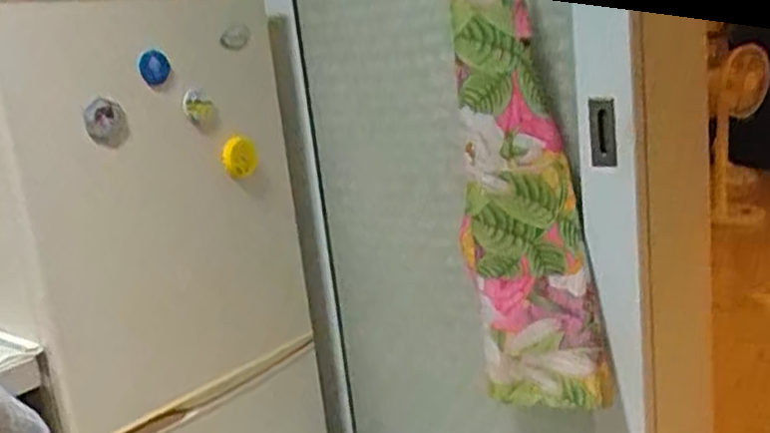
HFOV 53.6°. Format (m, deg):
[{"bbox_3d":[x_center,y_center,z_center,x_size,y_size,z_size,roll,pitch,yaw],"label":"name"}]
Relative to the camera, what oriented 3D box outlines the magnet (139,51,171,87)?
[{"bbox_3d":[-0.381,-0.245,1.263,0.048,0.054,0.019,-10,15,-10],"label":"magnet"}]

